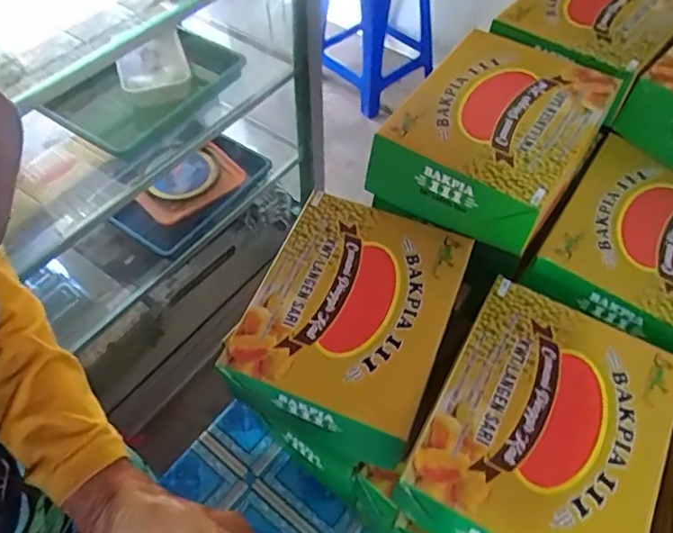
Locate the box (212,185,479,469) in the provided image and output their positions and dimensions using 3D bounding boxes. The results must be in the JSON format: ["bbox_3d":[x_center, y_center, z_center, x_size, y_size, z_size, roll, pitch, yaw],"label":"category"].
[{"bbox_3d":[0.007,0.036,0.385,0.131,0.049,0.160,19,57,13],"label":"box"}]

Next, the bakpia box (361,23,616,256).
[{"bbox_3d":[0.120,-0.102,0.424,0.130,0.055,0.164,30,60,19],"label":"bakpia box"}]

